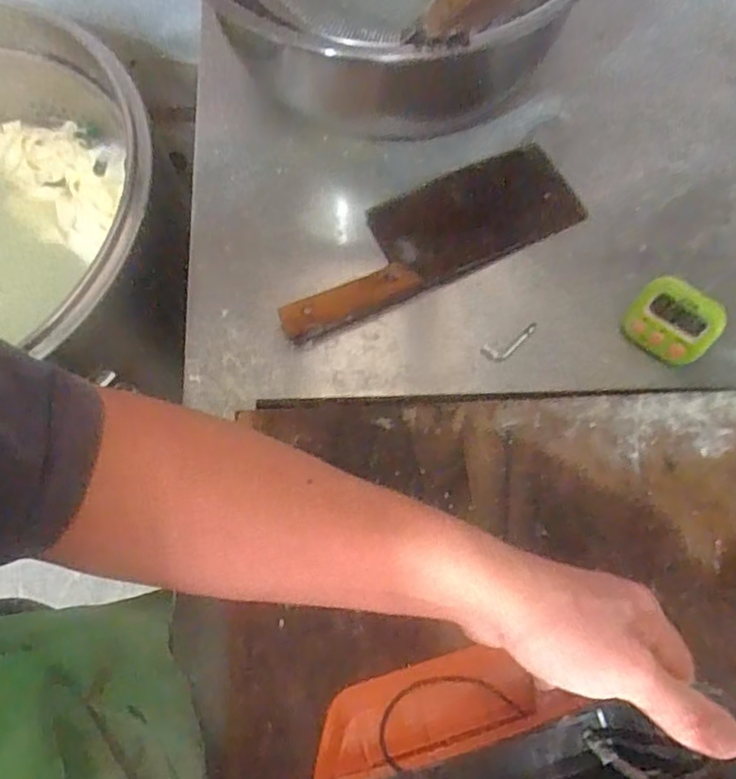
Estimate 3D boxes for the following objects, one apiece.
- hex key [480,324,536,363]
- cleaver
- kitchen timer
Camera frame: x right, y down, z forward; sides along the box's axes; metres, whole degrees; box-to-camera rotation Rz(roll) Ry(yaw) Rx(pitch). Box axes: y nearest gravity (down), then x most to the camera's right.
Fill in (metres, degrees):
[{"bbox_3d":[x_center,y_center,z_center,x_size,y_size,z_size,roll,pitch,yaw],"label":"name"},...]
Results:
[{"bbox_3d":[0.119,-0.038,0.511,0.051,0.004,0.017,-28,73,-8],"label":"hex key"},{"bbox_3d":[0.044,-0.132,0.530,0.269,0.021,0.090,-24,72,-7],"label":"cleaver"},{"bbox_3d":[0.239,-0.054,0.484,0.064,0.060,0.017,36,43,10],"label":"kitchen timer"}]

